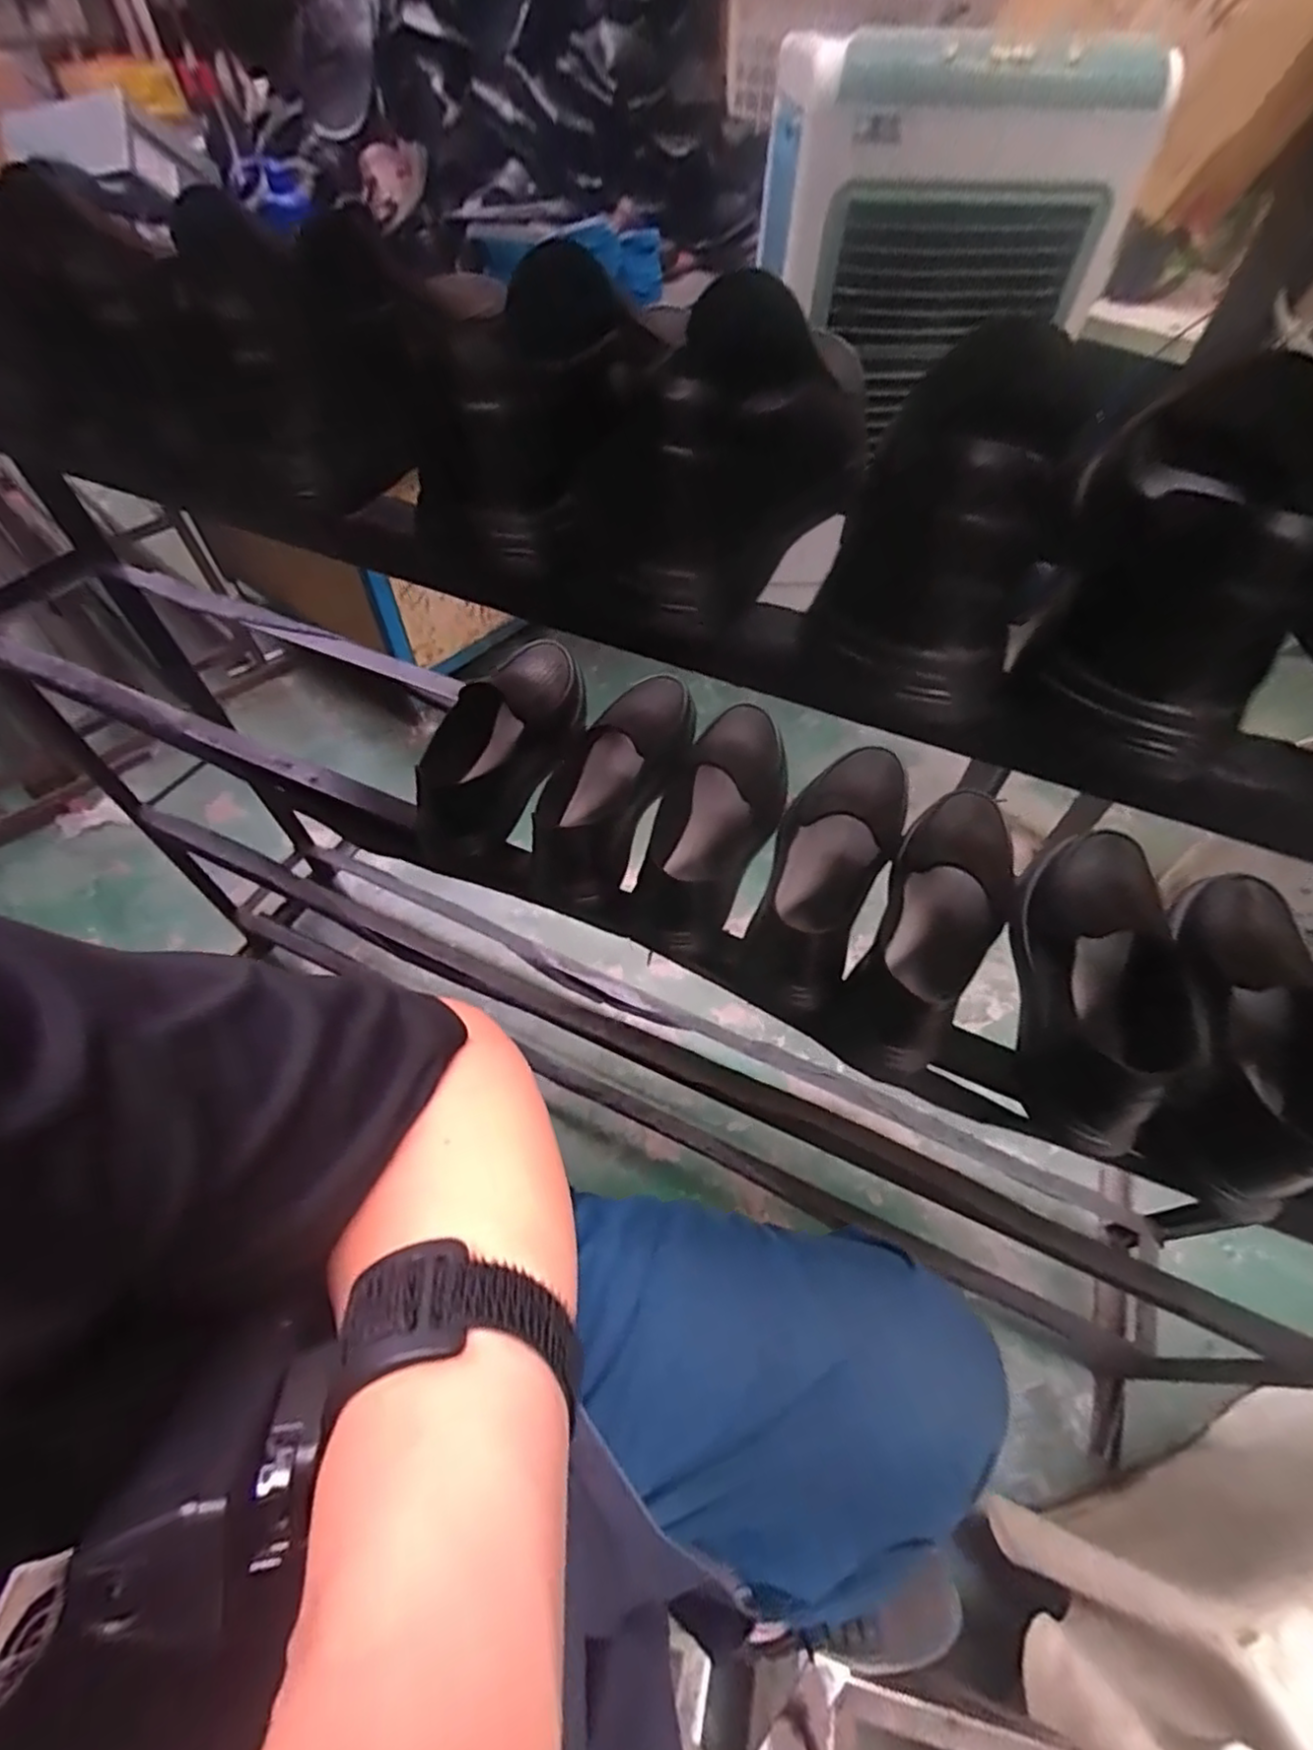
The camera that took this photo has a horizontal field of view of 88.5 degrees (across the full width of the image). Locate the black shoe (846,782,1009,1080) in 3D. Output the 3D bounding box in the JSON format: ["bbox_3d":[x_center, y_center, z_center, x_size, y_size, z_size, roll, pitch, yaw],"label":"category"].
[{"bbox_3d":[0.221,0.039,0.543,0.100,0.108,0.251,28,58,18],"label":"black shoe"}]

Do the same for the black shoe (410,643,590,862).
[{"bbox_3d":[-0.133,-0.133,0.630,0.092,0.079,0.253,19,56,12],"label":"black shoe"}]

